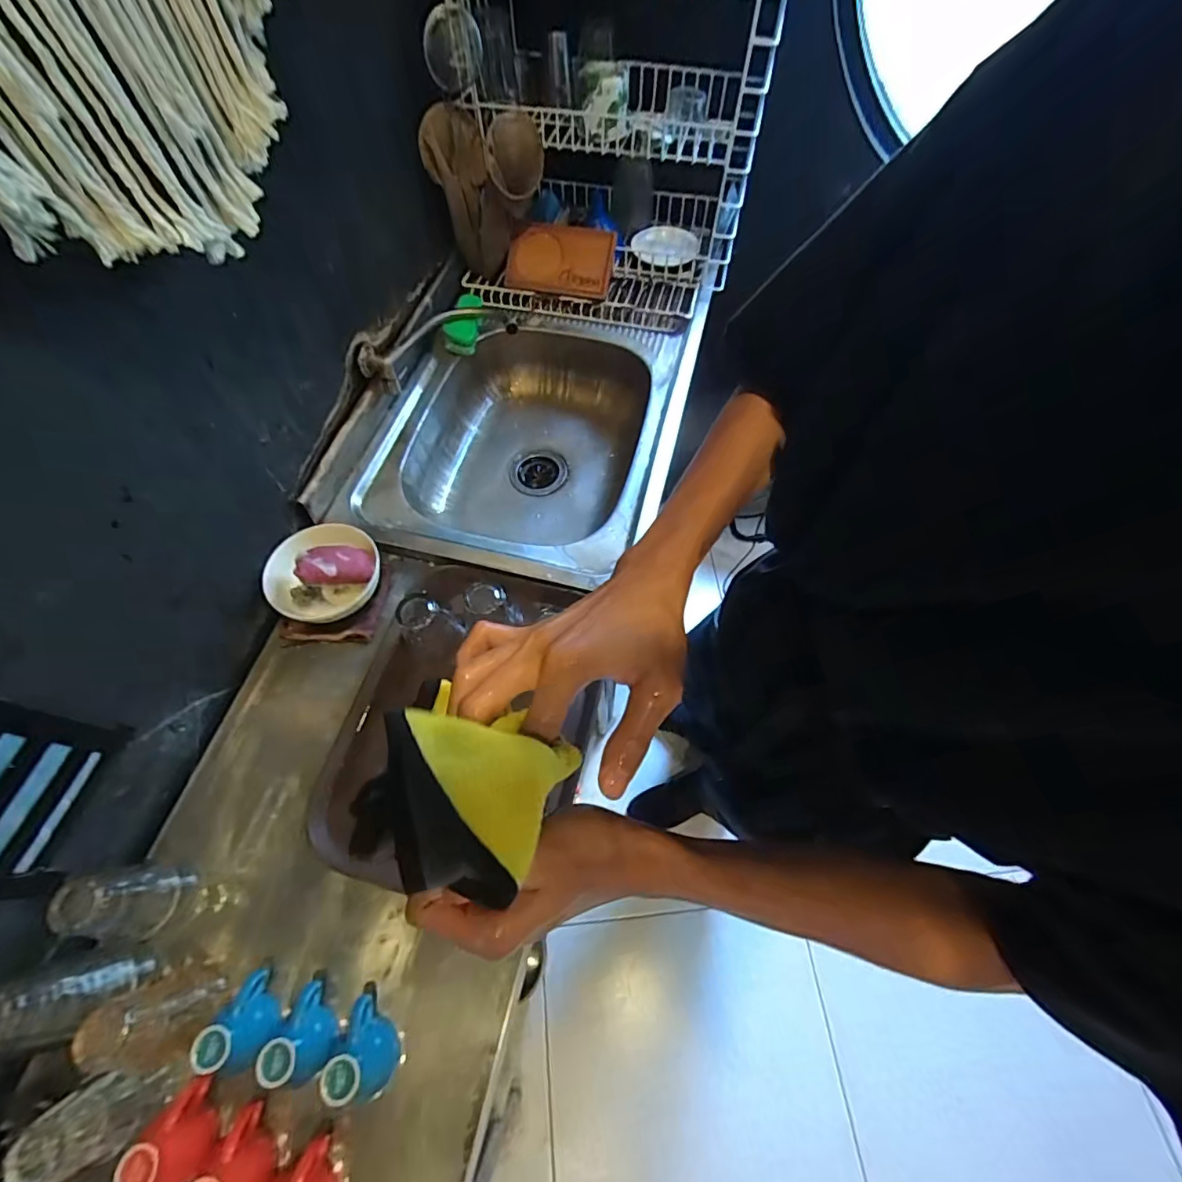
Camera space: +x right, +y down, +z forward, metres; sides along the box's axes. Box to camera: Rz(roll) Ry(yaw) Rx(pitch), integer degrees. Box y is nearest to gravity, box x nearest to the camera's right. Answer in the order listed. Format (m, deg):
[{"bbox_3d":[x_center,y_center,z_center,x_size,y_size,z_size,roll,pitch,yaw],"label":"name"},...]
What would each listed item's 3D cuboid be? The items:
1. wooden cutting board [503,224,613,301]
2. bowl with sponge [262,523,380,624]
[{"bbox_3d":[-0.059,-0.637,1.012,0.198,0.023,0.128,10,97,-2],"label":"wooden cutting board"},{"bbox_3d":[-0.363,-0.027,0.714,0.128,0.064,0.148,39,70,19],"label":"bowl with sponge"}]

